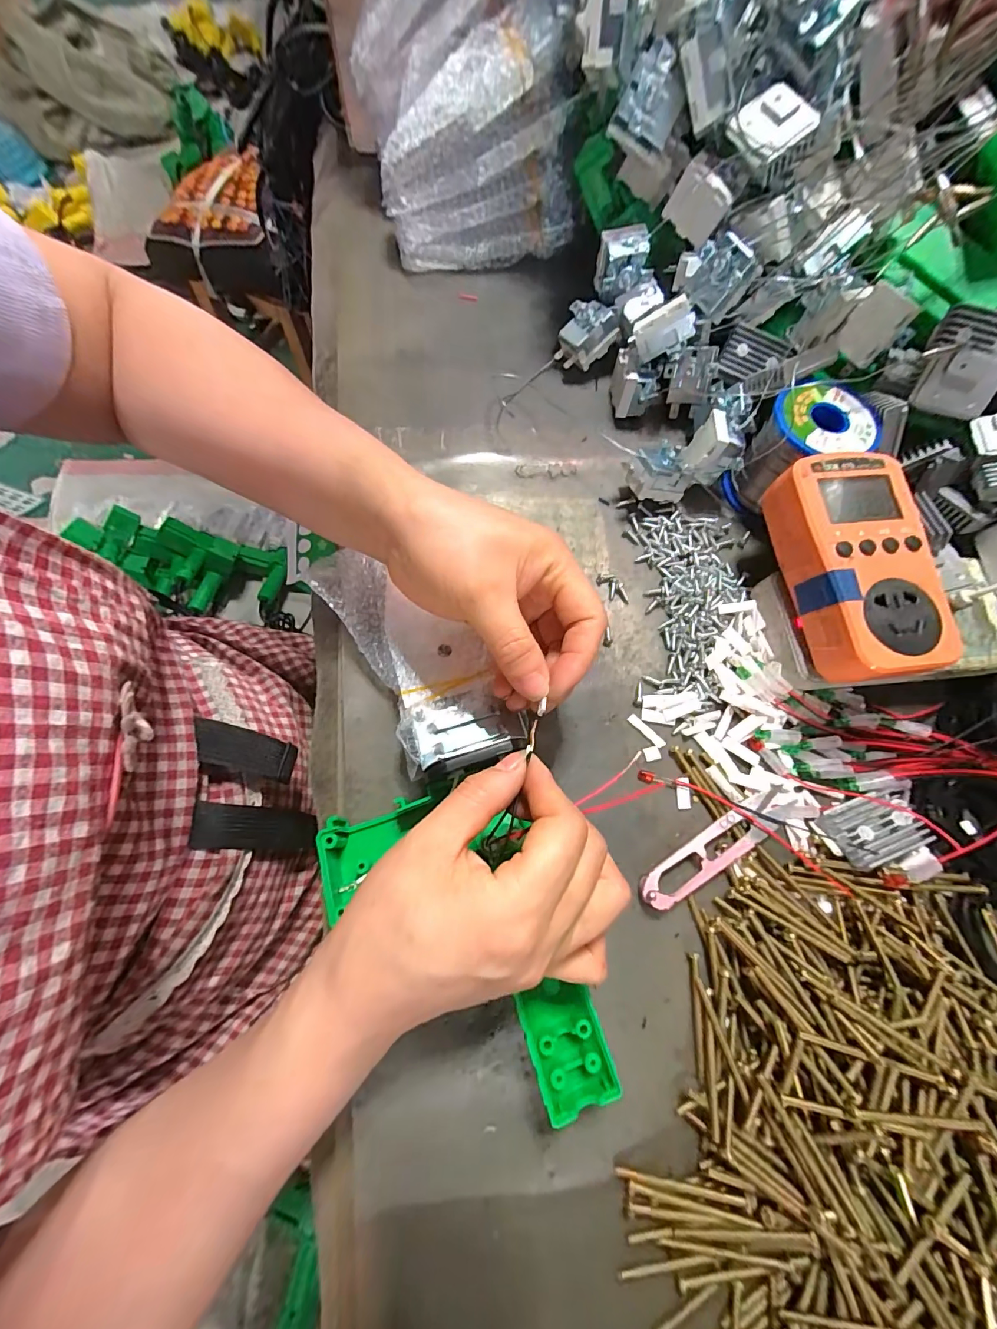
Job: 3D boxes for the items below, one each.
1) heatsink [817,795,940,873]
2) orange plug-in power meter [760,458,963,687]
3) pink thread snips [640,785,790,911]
[{"bbox_3d":[0.211,0.093,0.244,0.046,0.017,0.033,-16,75,-7],"label":"heatsink"},{"bbox_3d":[0.202,-0.053,0.247,0.065,0.033,0.125,-8,74,-6],"label":"orange plug-in power meter"},{"bbox_3d":[0.124,0.101,0.245,0.105,0.011,0.021,-29,77,-10],"label":"pink thread snips"}]

